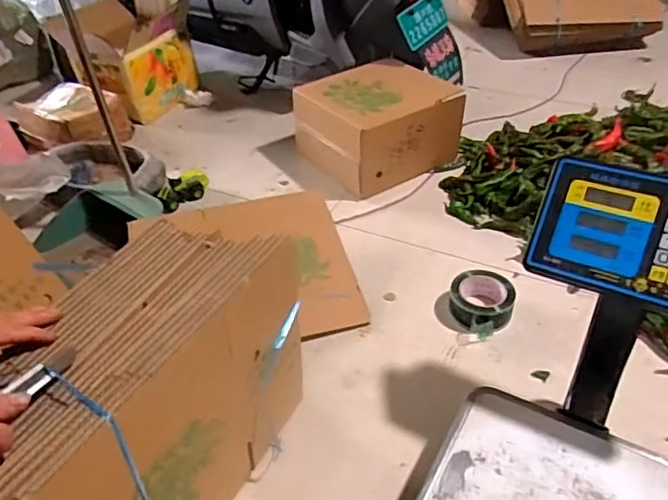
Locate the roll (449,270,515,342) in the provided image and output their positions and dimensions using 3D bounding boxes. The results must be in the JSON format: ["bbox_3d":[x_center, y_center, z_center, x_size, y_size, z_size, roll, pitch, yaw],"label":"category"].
[{"bbox_3d":[0.279,0.096,1.039,0.109,0.062,0.115,-17,42,-16],"label":"roll"}]

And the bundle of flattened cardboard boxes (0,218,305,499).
[{"bbox_3d":[-0.231,0.212,0.704,0.181,0.348,0.425,18,45,24],"label":"bundle of flattened cardboard boxes"}]

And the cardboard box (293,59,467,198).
[{"bbox_3d":[0.109,-0.328,1.445,0.331,0.186,0.322,-24,44,-23],"label":"cardboard box"}]

